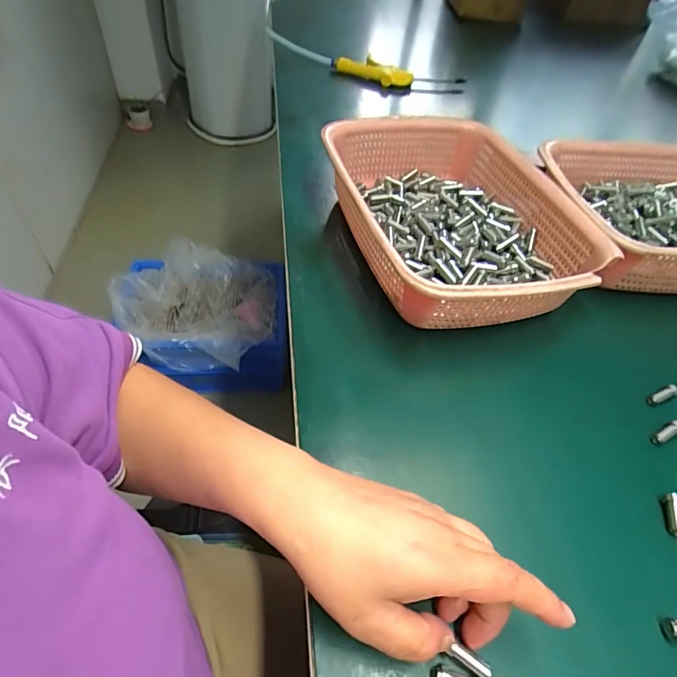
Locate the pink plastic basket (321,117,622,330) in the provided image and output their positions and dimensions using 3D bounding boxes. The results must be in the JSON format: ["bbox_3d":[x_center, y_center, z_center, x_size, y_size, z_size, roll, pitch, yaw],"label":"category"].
[{"bbox_3d":[0.120,-0.125,0.456,0.235,0.073,0.291,-6,50,-11],"label":"pink plastic basket"}]

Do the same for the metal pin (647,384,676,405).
[{"bbox_3d":[0.275,0.048,0.374,0.031,0.008,0.008,-17,53,-20],"label":"metal pin"}]

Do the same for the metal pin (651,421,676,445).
[{"bbox_3d":[0.261,0.074,0.350,0.030,0.010,0.009,-20,54,-22],"label":"metal pin"}]

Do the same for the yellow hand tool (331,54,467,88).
[{"bbox_3d":[0.102,-0.463,0.784,0.229,0.033,0.044,19,50,10],"label":"yellow hand tool"}]

